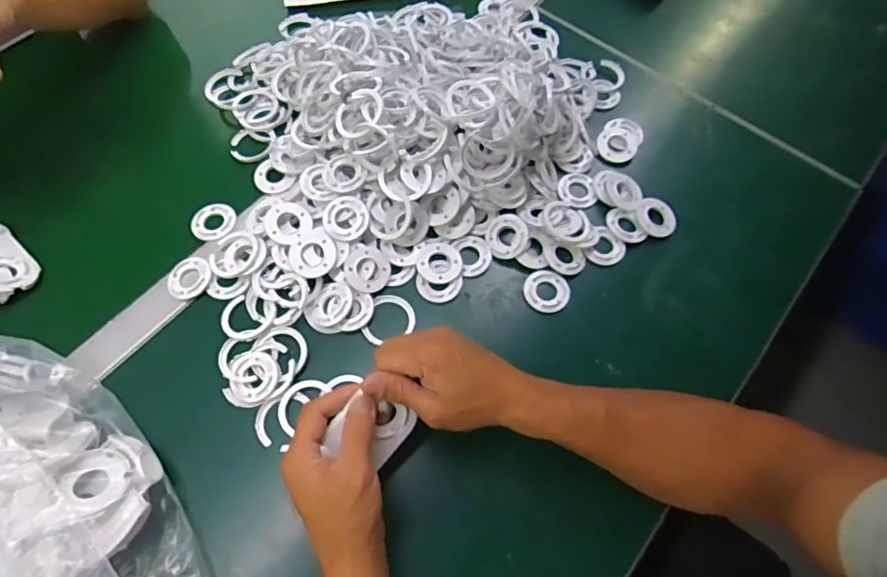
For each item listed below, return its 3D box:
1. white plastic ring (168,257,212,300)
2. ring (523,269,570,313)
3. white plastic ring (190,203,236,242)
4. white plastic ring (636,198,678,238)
[{"bbox_3d":[-0.246,-0.012,0.513,0.041,0.009,0.041,1,64,-1],"label":"white plastic ring"},{"bbox_3d":[0.101,0.002,0.519,0.045,0.007,0.042,1,64,-1],"label":"ring"},{"bbox_3d":[-0.236,-0.068,0.544,0.044,0.010,0.049,-18,66,-10],"label":"white plastic ring"},{"bbox_3d":[0.223,-0.076,0.552,0.044,0.012,0.042,1,64,-1],"label":"white plastic ring"}]

